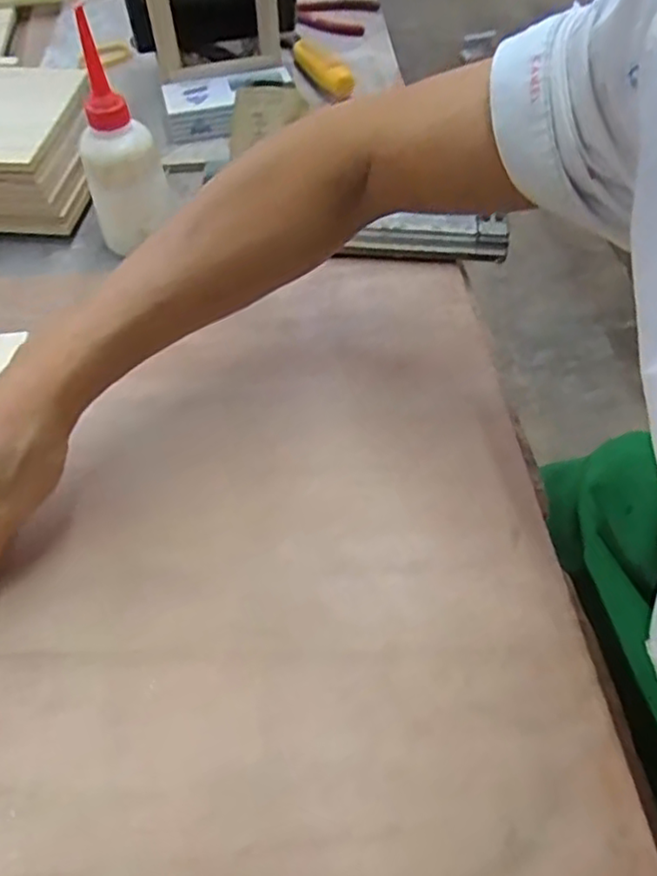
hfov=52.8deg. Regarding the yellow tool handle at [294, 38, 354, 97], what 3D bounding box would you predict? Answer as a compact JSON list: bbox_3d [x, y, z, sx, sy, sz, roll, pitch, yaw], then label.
[{"bbox_3d":[-0.007,-0.395,0.701,0.024,0.022,0.116,-22,56,-17],"label":"yellow tool handle"}]

